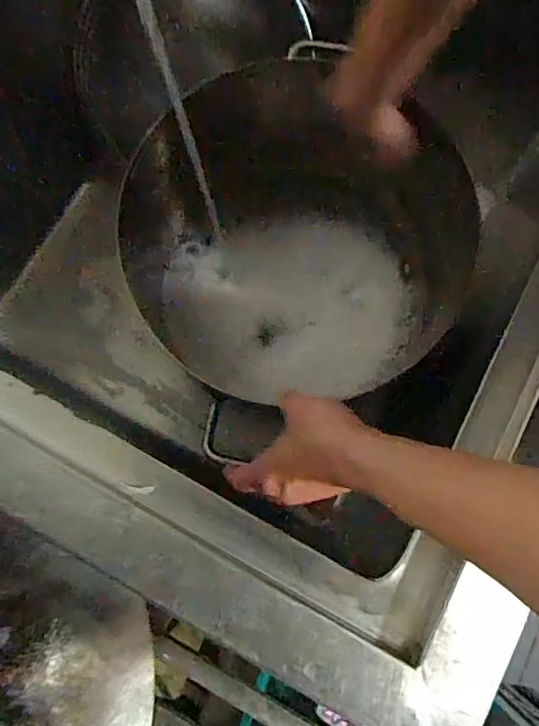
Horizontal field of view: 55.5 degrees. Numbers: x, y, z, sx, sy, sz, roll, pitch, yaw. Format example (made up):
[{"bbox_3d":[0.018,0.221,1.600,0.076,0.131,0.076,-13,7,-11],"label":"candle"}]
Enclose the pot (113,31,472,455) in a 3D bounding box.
[{"bbox_3d":[0.027,-0.151,0.627,0.408,0.110,0.391,0,77,-1],"label":"pot"}]

